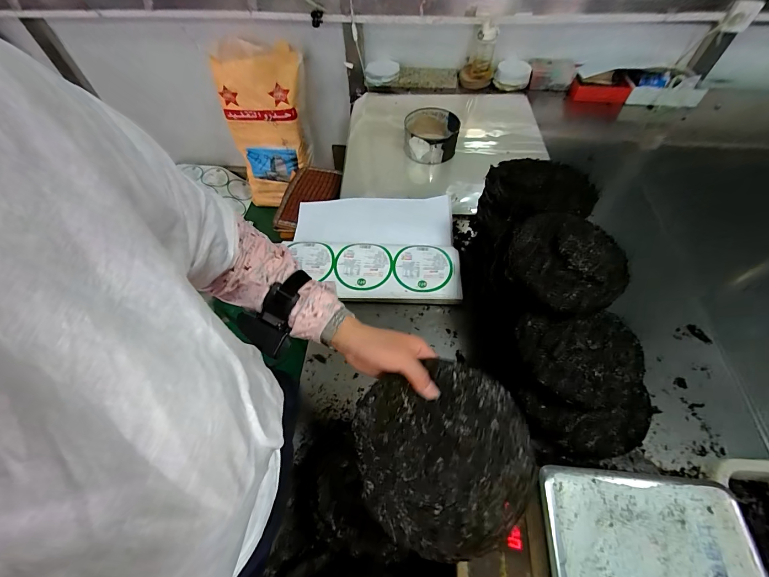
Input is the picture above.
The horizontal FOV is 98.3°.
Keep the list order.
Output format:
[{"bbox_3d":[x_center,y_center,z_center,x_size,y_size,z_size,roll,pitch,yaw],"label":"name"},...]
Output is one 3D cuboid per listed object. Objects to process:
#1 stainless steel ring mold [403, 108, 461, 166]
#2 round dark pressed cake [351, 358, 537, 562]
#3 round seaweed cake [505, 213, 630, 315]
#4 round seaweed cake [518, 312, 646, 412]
[{"bbox_3d":[0.161,-0.537,1.172,0.181,0.101,0.183,2,57,2],"label":"stainless steel ring mold"},{"bbox_3d":[0.065,0.185,0.378,0.191,0.008,0.187,-4,72,12],"label":"round dark pressed cake"},{"bbox_3d":[0.335,-0.049,0.610,0.203,0.066,0.190,30,63,19],"label":"round seaweed cake"},{"bbox_3d":[0.337,0.120,0.569,0.189,0.027,0.158,1,57,2],"label":"round seaweed cake"}]

